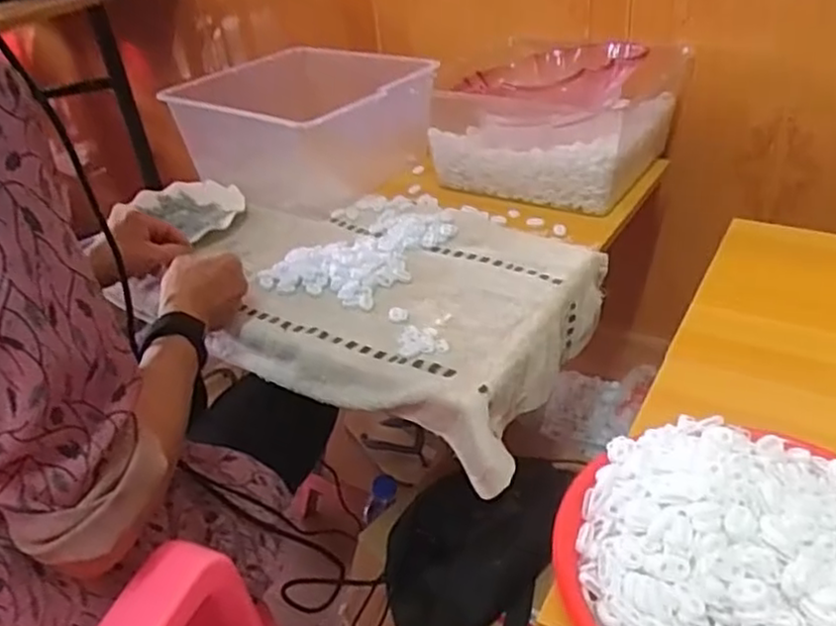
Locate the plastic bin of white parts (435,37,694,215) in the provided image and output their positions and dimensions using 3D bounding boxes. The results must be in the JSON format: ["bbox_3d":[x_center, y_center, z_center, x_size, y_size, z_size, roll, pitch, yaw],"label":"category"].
[{"bbox_3d":[0.191,-0.279,0.982,0.278,0.148,0.288,15,39,29],"label":"plastic bin of white parts"}]

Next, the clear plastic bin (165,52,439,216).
[{"bbox_3d":[-0.152,-0.263,1.018,0.322,0.155,0.277,-32,41,-34],"label":"clear plastic bin"}]

